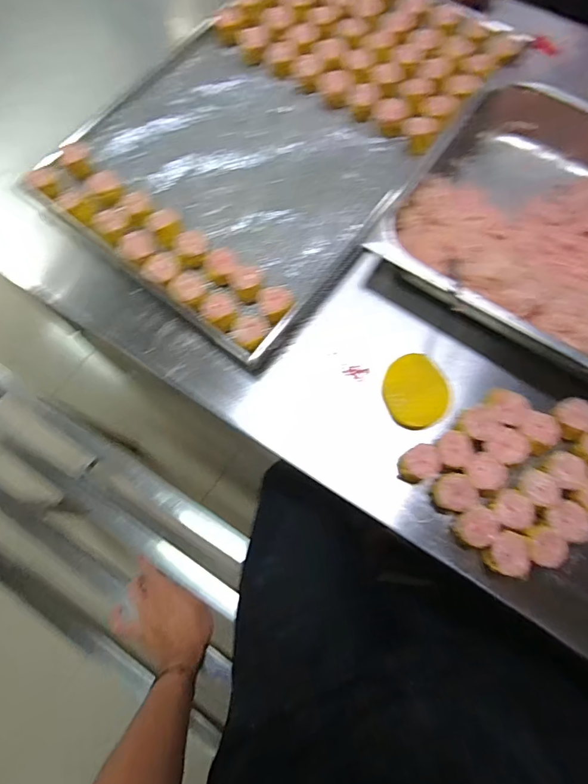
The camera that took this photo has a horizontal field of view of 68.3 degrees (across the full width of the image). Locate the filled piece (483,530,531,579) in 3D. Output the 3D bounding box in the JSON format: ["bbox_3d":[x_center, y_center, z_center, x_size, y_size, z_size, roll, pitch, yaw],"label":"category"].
[{"bbox_3d":[0.204,0.158,0.425,0.038,0.032,0.040,4,72,4],"label":"filled piece"}]

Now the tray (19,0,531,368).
[{"bbox_3d":[-0.019,-0.379,0.604,0.432,0.041,0.616,38,77,13],"label":"tray"}]

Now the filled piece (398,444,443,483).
[{"bbox_3d":[0.130,0.075,0.453,0.038,0.033,0.033,-14,72,-2],"label":"filled piece"}]

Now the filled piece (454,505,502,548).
[{"bbox_3d":[0.181,0.134,0.433,0.036,0.029,0.033,-35,74,-9],"label":"filled piece"}]

